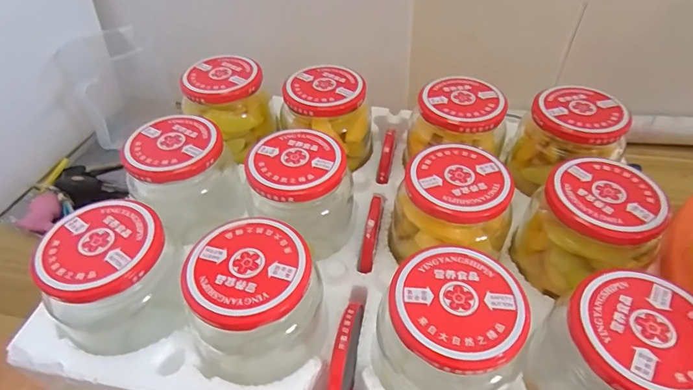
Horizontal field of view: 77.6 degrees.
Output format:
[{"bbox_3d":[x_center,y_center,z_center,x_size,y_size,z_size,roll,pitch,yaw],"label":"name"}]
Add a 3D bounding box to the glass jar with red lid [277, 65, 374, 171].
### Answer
[{"bbox_3d":[-0.015,-0.071,0.392,0.073,0.070,0.066,5,47,7],"label":"glass jar with red lid"}]

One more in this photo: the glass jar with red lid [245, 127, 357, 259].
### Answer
[{"bbox_3d":[-0.033,0.001,0.331,0.070,0.078,0.065,-1,46,1],"label":"glass jar with red lid"}]

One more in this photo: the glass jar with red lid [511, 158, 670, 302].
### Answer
[{"bbox_3d":[0.166,0.026,0.296,0.071,0.070,0.068,-1,46,1],"label":"glass jar with red lid"}]

